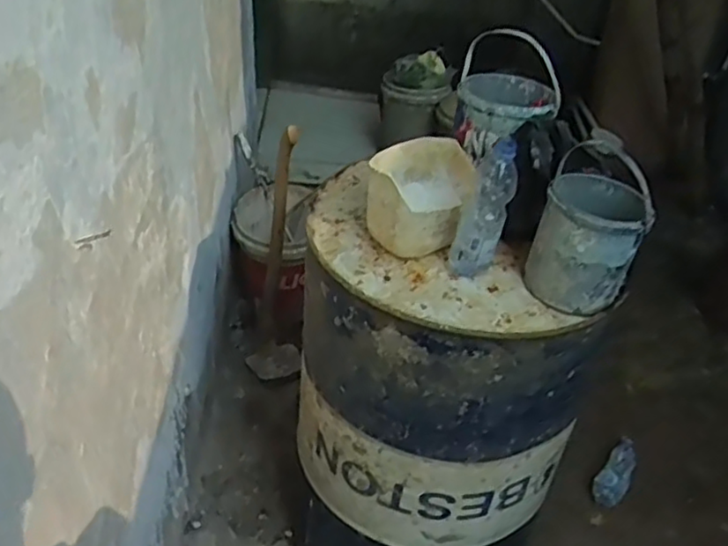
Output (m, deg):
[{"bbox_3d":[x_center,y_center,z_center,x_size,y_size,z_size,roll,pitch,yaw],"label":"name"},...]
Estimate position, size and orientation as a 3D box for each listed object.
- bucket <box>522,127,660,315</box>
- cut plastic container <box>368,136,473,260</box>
[{"bbox_3d":[0.356,-0.080,1.075,0.153,0.223,0.183,16,39,14],"label":"bucket"},{"bbox_3d":[0.090,-0.125,1.170,0.153,0.137,0.201,12,38,9],"label":"cut plastic container"}]

